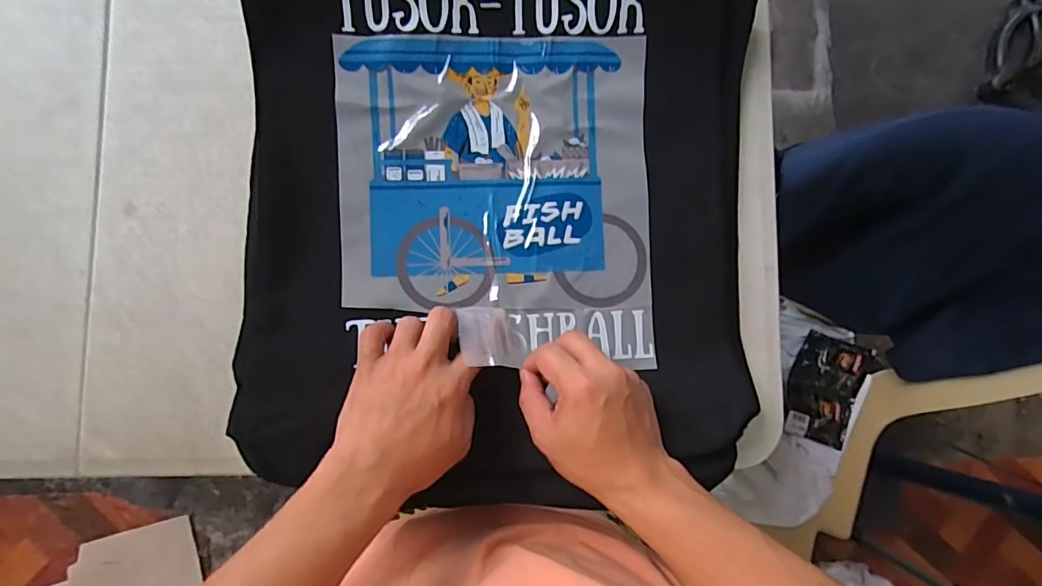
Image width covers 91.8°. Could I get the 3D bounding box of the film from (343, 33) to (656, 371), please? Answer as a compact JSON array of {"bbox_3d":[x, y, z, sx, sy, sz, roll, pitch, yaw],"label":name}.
[{"bbox_3d":[-0.020,-0.083,0.441,0.268,0.030,0.279,-2,86,-5],"label":"film"}]

